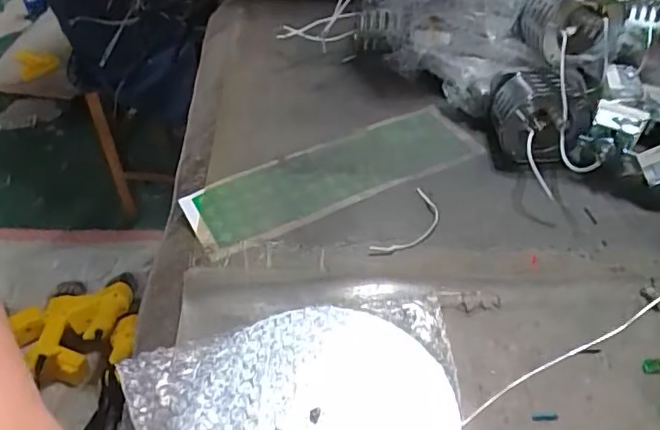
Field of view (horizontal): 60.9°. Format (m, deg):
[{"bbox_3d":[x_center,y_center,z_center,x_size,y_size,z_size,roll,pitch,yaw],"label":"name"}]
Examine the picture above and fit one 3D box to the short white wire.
[{"bbox_3d":[0.049,0.007,0.338,0.024,0.004,0.061,28,51,22],"label":"short white wire"}]

